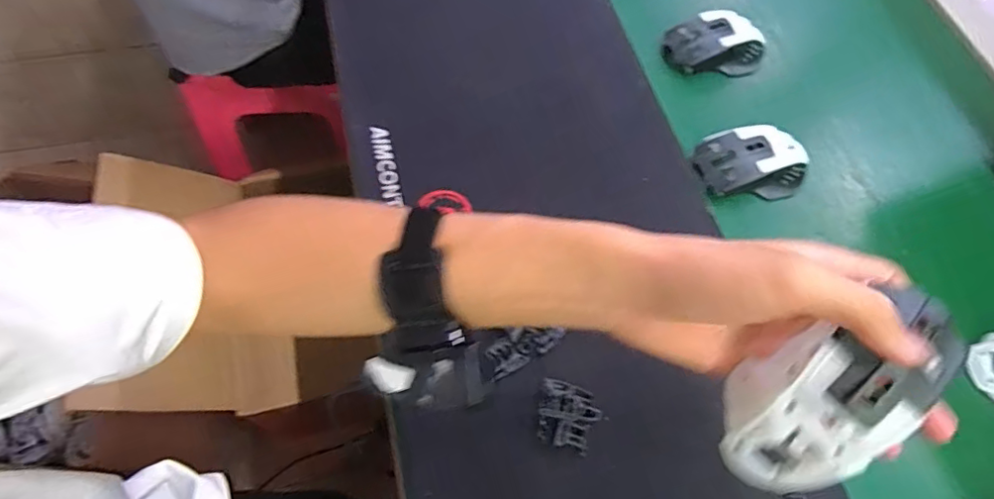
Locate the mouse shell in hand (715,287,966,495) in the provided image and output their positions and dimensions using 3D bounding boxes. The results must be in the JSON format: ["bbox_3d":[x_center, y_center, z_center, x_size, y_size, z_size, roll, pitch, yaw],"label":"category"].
[{"bbox_3d":[0.157,0.068,0.261,0.058,0.038,0.119,41,111,1],"label":"mouse shell in hand"}]

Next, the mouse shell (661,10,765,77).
[{"bbox_3d":[0.235,-0.218,0.591,0.100,0.032,0.068,-13,66,-10],"label":"mouse shell"}]

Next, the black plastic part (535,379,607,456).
[{"bbox_3d":[0.054,0.126,0.412,0.047,0.027,0.044,13,64,2],"label":"black plastic part"}]

